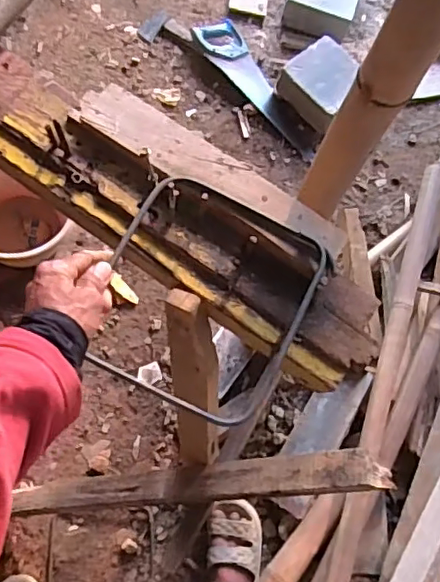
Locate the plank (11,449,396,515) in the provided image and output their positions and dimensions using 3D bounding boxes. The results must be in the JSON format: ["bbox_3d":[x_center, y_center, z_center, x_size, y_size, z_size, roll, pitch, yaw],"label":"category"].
[{"bbox_3d":[-0.082,0.334,0.999,0.713,0.029,0.057,-15,69,27],"label":"plank"}]

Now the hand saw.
[{"bbox_3d":[0.110,-0.586,1.675,0.119,0.023,0.525,-32,76,-16],"label":"hand saw"}]

